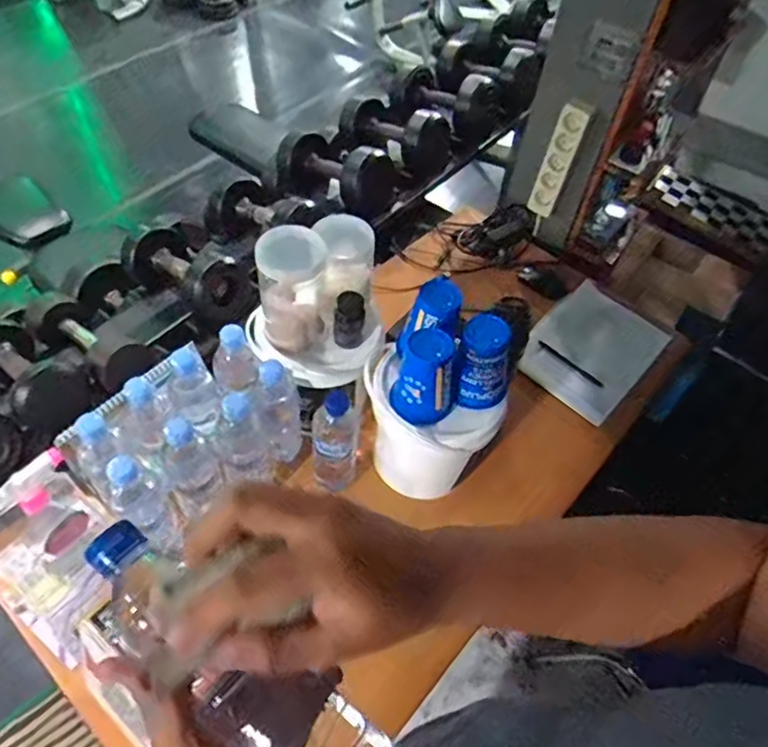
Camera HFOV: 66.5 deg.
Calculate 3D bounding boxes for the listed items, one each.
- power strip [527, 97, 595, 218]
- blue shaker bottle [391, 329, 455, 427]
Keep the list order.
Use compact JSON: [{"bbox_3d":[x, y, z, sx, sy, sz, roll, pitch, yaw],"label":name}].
[{"bbox_3d":[0.401,-0.482,1.337,0.070,0.288,0.032,13,52,5],"label":"power strip"},{"bbox_3d":[0.056,0.005,0.788,0.079,0.116,0.071,12,52,4],"label":"blue shaker bottle"}]

